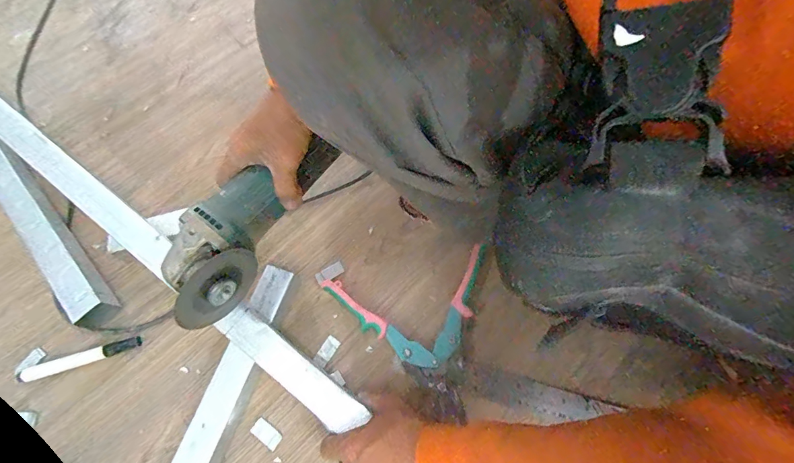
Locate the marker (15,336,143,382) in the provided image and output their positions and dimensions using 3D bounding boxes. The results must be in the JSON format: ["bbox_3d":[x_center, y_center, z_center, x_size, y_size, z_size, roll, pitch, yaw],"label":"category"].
[{"bbox_3d":[-0.391,0.158,0.503,0.140,0.013,0.016,-19,67,-6],"label":"marker"}]

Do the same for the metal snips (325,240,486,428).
[{"bbox_3d":[0.046,0.090,0.508,0.175,0.029,0.219,-41,71,-15],"label":"metal snips"}]

